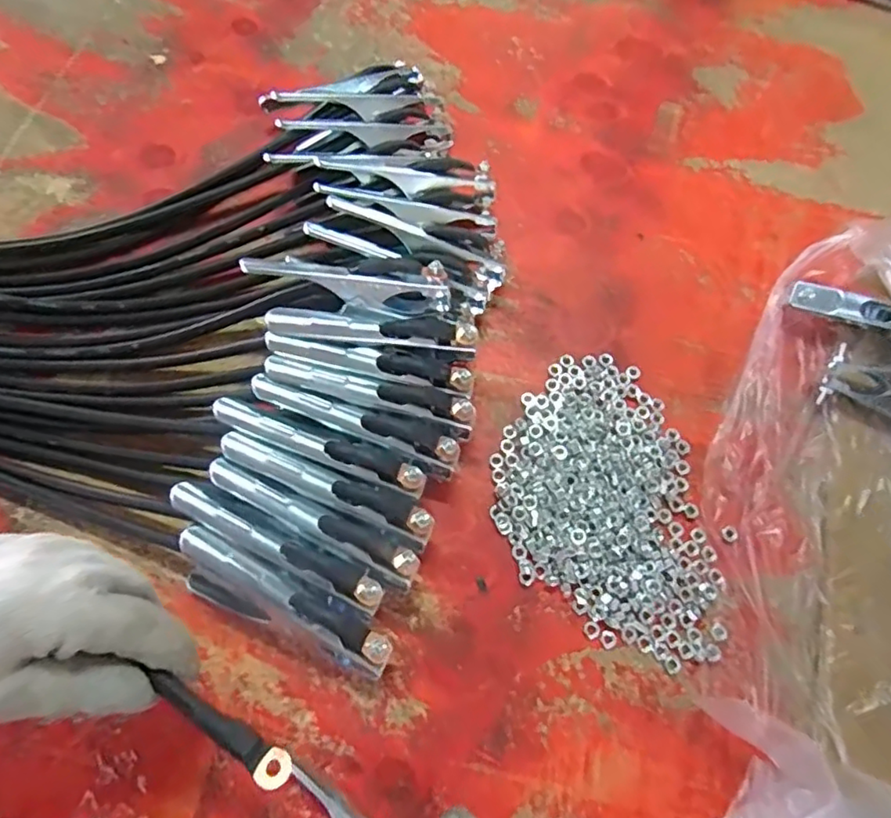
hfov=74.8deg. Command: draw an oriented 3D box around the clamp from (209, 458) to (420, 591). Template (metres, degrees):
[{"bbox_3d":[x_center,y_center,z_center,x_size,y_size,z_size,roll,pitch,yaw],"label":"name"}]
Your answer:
[{"bbox_3d":[-0.079,0.073,0.367,0.133,0.055,0.023,25,72,7],"label":"clamp"}]

